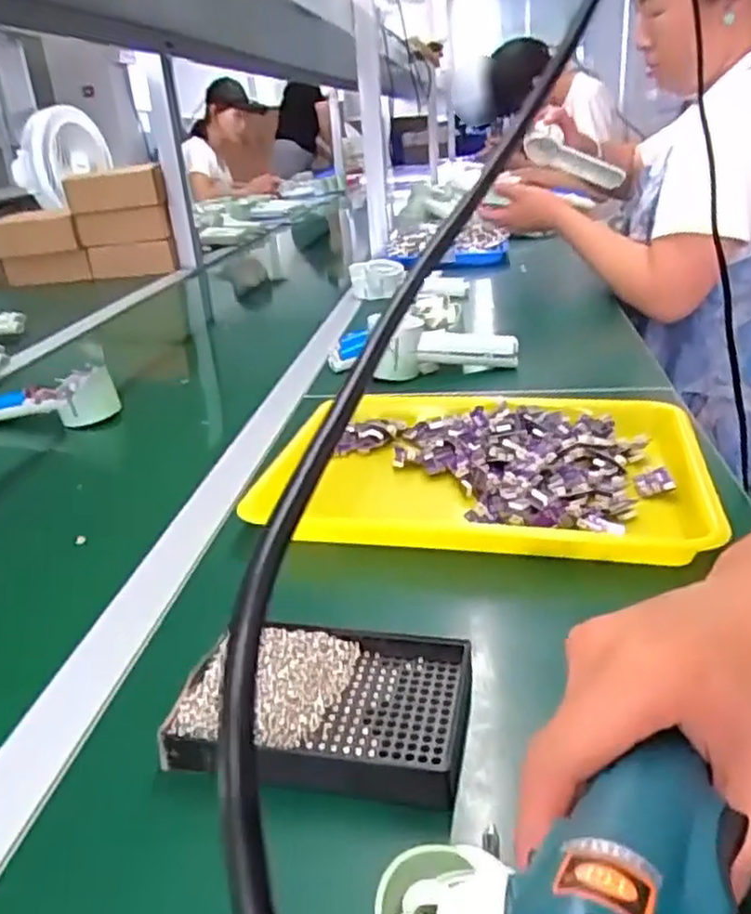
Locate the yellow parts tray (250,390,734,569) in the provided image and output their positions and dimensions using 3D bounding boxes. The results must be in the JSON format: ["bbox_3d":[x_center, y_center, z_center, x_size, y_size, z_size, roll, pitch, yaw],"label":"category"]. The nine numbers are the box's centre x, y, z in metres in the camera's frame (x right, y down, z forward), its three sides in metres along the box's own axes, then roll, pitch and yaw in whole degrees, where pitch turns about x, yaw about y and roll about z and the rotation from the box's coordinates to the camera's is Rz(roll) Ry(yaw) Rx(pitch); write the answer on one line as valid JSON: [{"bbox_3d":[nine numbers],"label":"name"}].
[{"bbox_3d":[0.091,0.012,0.609,0.338,0.044,0.273,2,25,13],"label":"yellow parts tray"}]

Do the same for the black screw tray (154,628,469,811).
[{"bbox_3d":[-0.026,0.123,0.368,0.140,0.024,0.093,1,25,10],"label":"black screw tray"}]

